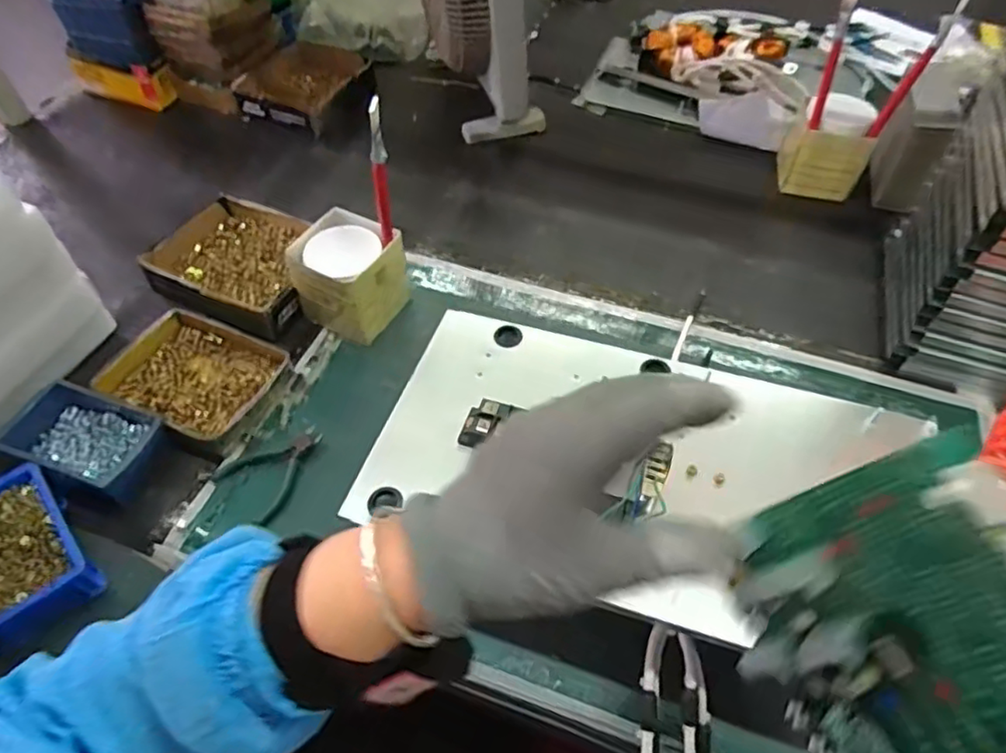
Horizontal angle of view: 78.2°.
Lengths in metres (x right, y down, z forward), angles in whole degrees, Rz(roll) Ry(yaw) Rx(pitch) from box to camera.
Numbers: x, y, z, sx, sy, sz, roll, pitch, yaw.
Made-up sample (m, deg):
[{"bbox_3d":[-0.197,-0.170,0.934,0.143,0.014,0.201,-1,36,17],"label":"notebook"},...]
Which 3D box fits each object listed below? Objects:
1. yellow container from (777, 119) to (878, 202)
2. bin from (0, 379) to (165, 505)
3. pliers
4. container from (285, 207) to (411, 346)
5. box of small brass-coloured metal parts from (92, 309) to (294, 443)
[{"bbox_3d":[0.515,-0.360,0.991,0.110,0.106,0.102,9,54,6],"label":"yellow container"},{"bbox_3d":[-0.435,0.069,0.652,0.152,0.046,0.098,18,55,12],"label":"bin"},{"bbox_3d":[-0.241,0.096,0.667,0.094,0.009,0.108,35,60,23],"label":"pliers"},{"bbox_3d":[-0.194,-0.125,0.785,0.115,0.110,0.114,22,56,15],"label":"container"},{"bbox_3d":[-0.356,0.001,0.726,0.179,0.039,0.144,19,55,13],"label":"box of small brass-coloured metal parts"}]

